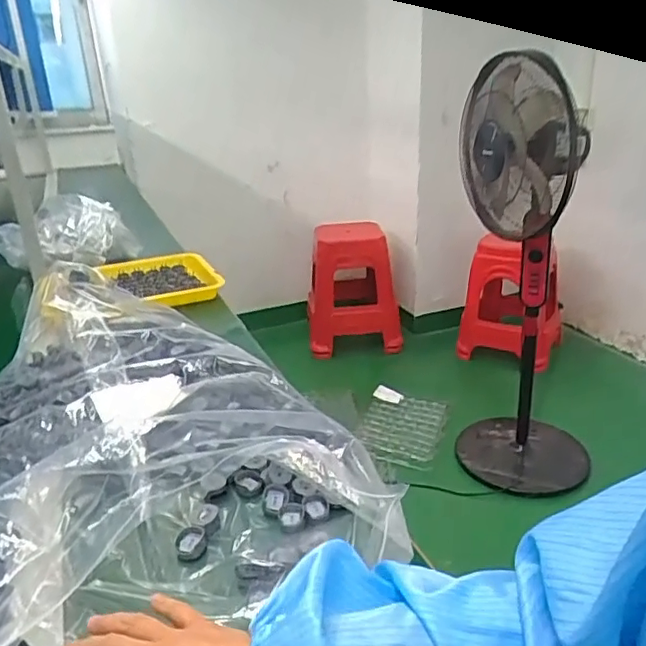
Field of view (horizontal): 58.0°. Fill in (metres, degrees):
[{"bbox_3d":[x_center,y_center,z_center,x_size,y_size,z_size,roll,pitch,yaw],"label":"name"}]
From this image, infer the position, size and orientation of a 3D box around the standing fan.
[{"bbox_3d":[0.565,-0.082,1.588,0.406,1.129,0.453,4,23,15],"label":"standing fan"}]

